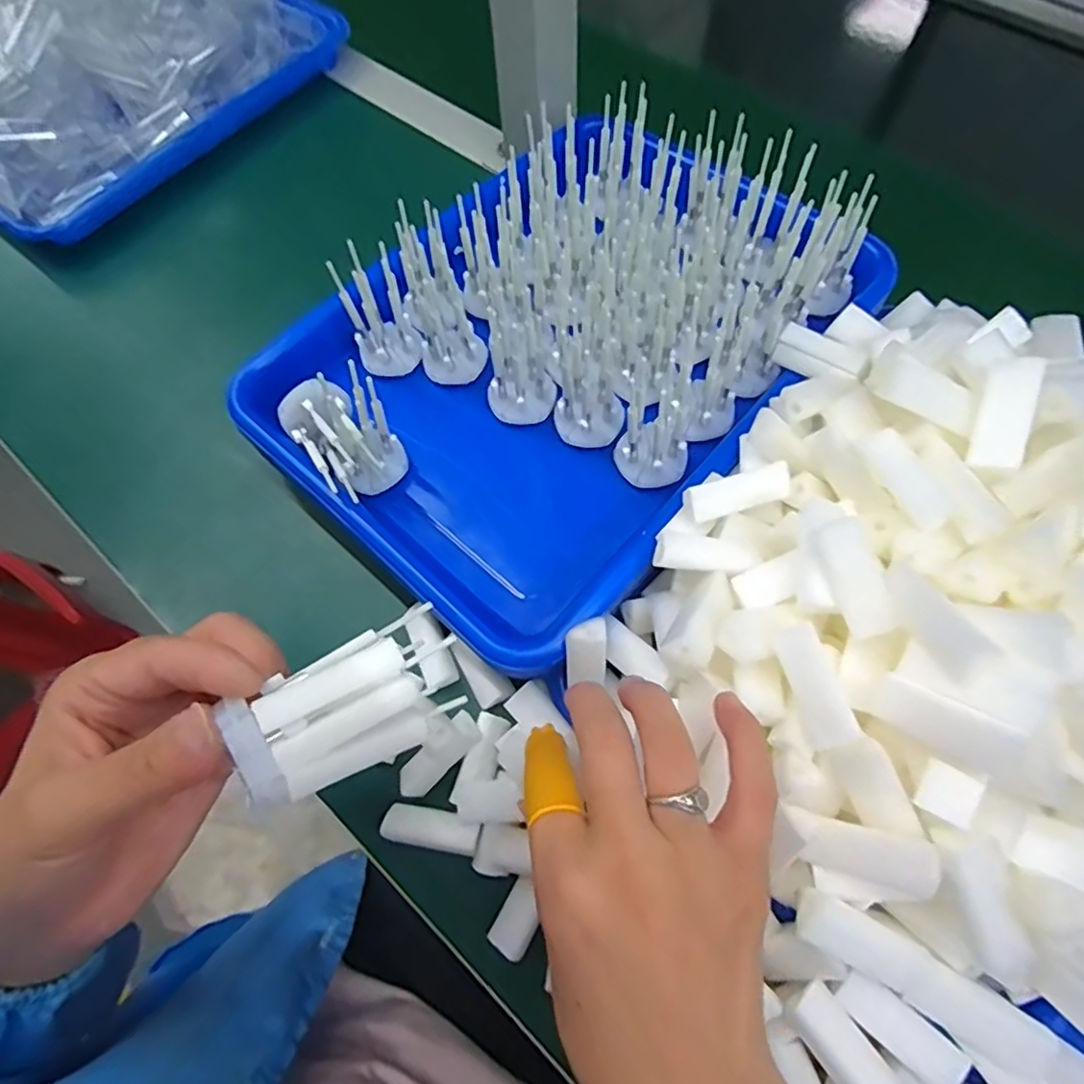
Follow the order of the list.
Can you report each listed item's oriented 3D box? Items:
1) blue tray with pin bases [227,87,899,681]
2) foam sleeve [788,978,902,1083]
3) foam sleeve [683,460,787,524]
[{"bbox_3d":[0.015,-0.121,0.359,0.246,0.064,0.334,38,73,17],"label":"blue tray with pin bases"},{"bbox_3d":[0.114,0.192,0.232,0.020,0.009,0.045,-36,69,-13],"label":"foam sleeve"},{"bbox_3d":[0.089,-0.022,0.282,0.046,0.015,0.013,-14,66,-4],"label":"foam sleeve"}]

